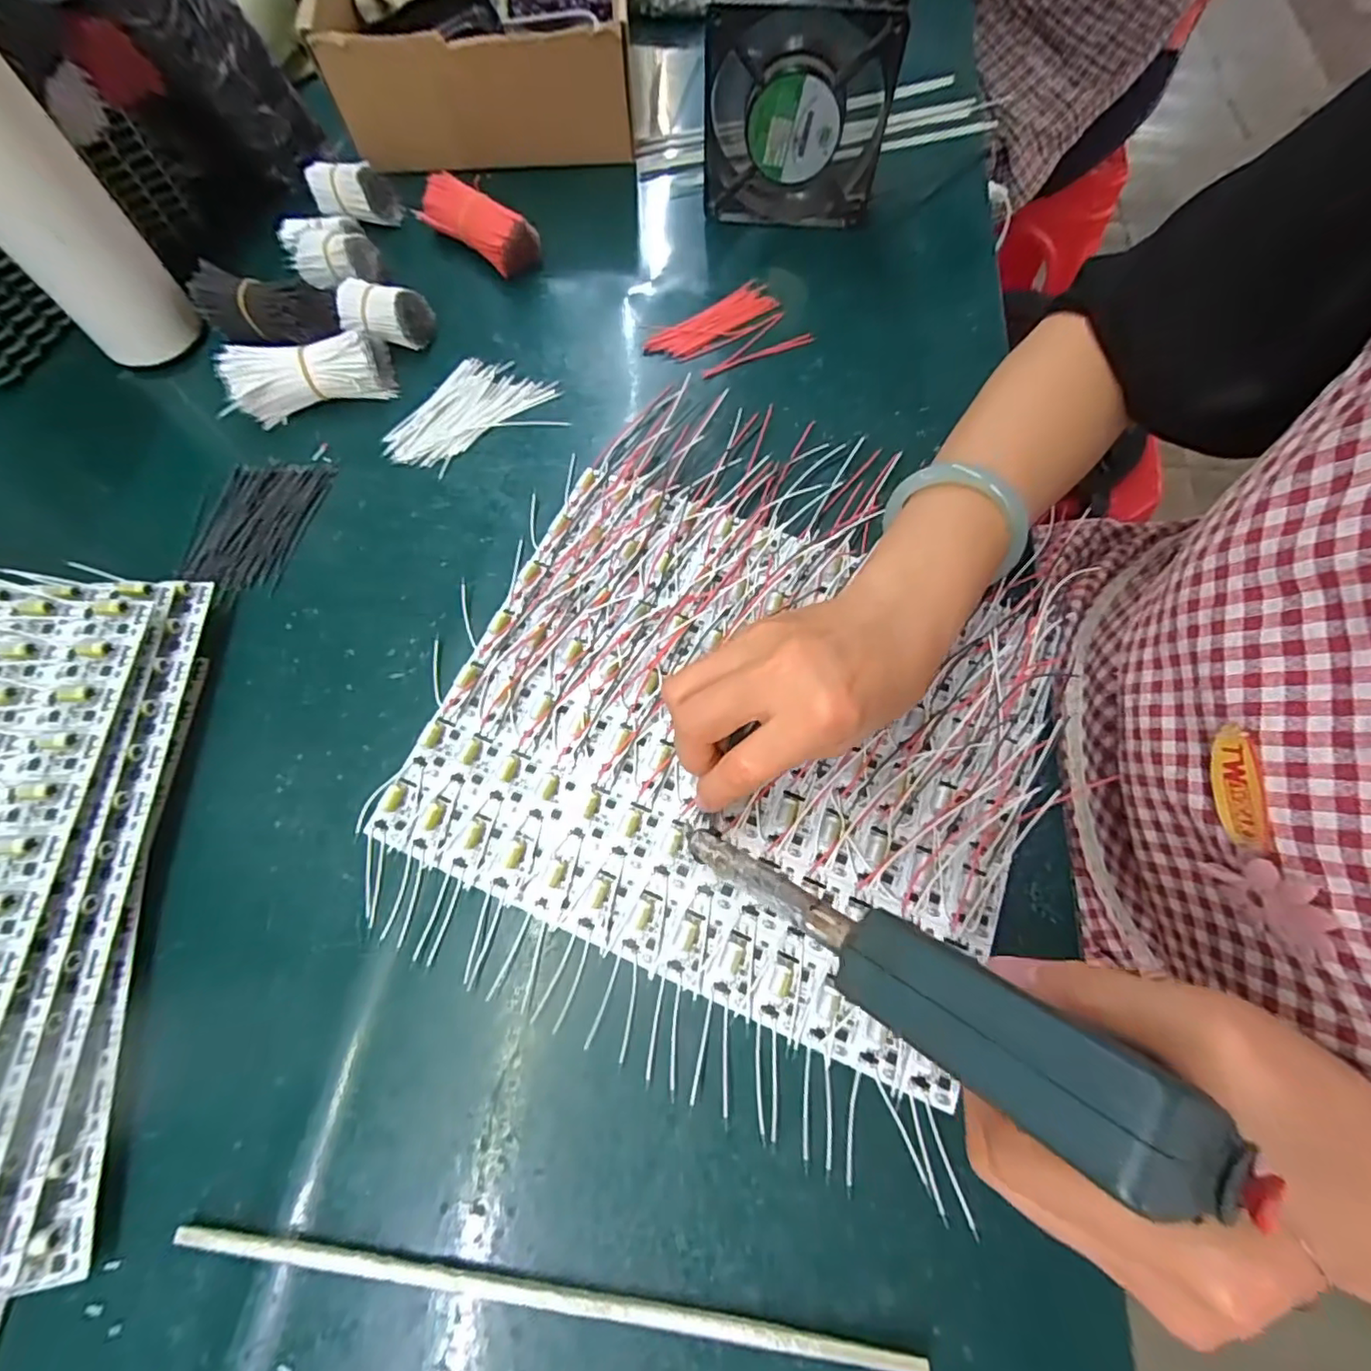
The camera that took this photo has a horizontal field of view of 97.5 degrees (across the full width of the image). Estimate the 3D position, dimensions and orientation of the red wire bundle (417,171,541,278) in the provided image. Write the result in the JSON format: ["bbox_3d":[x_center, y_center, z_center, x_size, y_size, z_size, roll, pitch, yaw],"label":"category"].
[{"bbox_3d":[-0.147,-0.326,0.429,0.086,0.037,0.034,29,71,11],"label":"red wire bundle"}]

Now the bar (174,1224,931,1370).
[{"bbox_3d":[-0.053,0.230,0.225,0.276,0.007,0.008,7,68,3],"label":"bar"}]

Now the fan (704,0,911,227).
[{"bbox_3d":[0.074,-0.385,0.407,0.120,0.125,0.045,3,68,1],"label":"fan"}]

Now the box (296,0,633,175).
[{"bbox_3d":[-0.150,-0.485,0.456,0.210,0.090,0.162,-3,68,-1],"label":"box"}]

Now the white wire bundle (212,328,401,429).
[{"bbox_3d":[-0.235,-0.194,0.375,0.093,0.036,0.033,-18,69,-7],"label":"white wire bundle"}]

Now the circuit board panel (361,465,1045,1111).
[{"bbox_3d":[0.027,0.018,0.308,0.284,0.011,0.245,22,70,9],"label":"circuit board panel"}]

